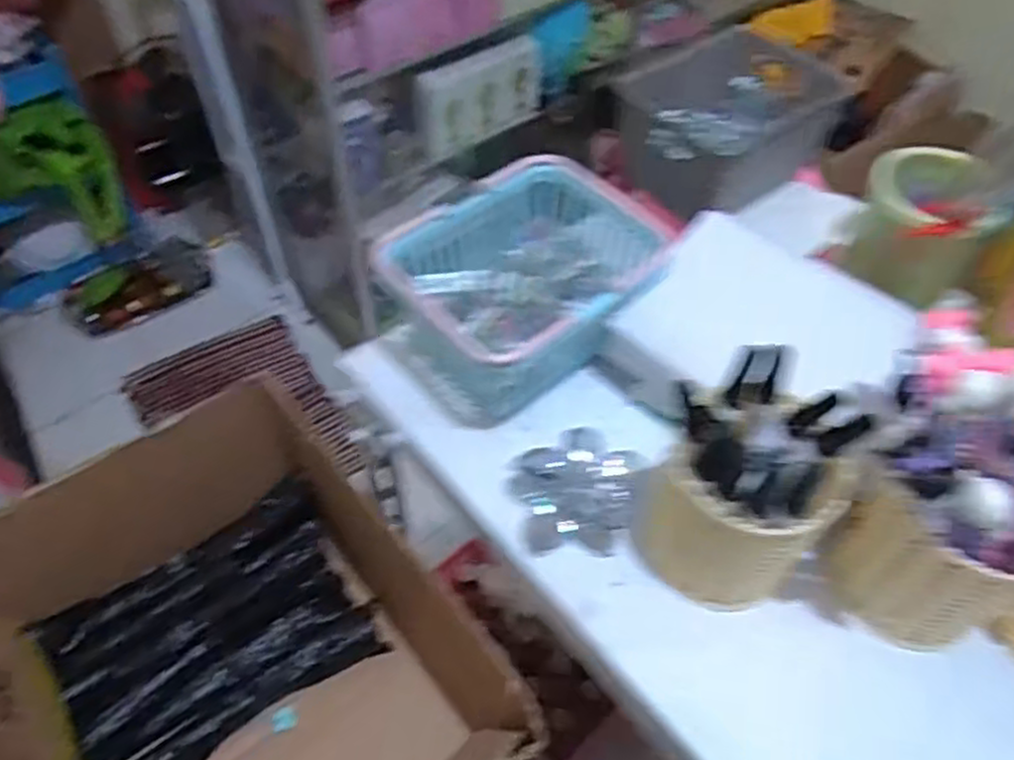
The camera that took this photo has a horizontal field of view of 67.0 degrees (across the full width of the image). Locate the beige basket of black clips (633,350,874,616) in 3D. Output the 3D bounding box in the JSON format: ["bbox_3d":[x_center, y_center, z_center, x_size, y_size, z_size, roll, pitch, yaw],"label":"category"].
[{"bbox_3d":[0.121,0.055,0.401,0.088,0.121,0.087,0,53,-1],"label":"beige basket of black clips"}]

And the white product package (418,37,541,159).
[{"bbox_3d":[-0.047,-0.529,1.446,0.252,0.167,0.028,-24,57,-18],"label":"white product package"}]

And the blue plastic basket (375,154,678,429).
[{"bbox_3d":[0.013,-0.059,0.516,0.160,0.088,0.130,-35,61,-24],"label":"blue plastic basket"}]

